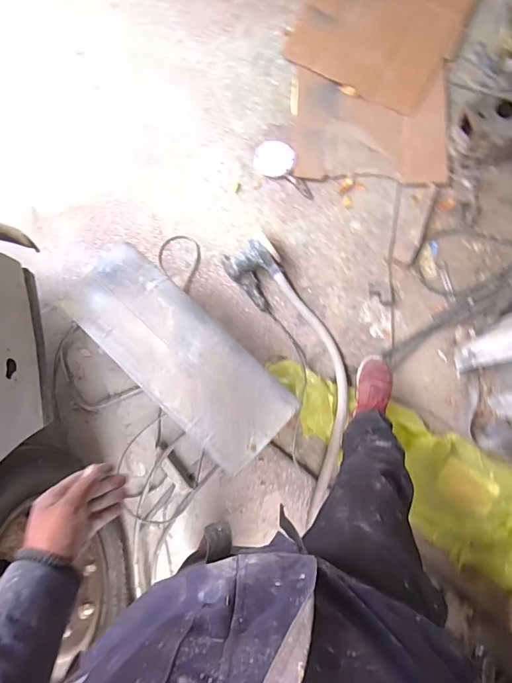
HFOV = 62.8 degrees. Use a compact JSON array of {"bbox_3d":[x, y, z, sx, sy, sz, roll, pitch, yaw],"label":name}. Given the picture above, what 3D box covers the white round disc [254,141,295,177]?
[{"bbox_3d":[0.067,-0.672,1.537,0.143,0.012,0.136,0,80,2],"label":"white round disc"}]

